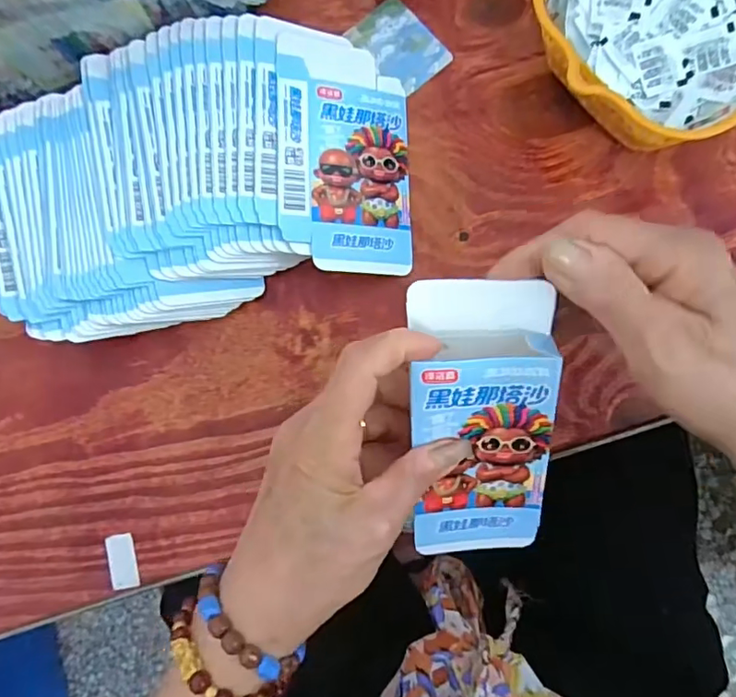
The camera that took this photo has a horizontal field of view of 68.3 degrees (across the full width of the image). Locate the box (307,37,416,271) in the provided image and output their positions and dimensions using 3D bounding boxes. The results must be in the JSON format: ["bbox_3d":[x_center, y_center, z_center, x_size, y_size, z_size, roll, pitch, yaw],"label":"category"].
[{"bbox_3d":[-0.005,-0.120,0.340,0.064,0.007,0.144,1,84,-21],"label":"box"}]

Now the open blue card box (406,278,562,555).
[{"bbox_3d":[0.055,0.041,0.262,0.064,0.022,0.145,-3,113,4],"label":"open blue card box"}]

